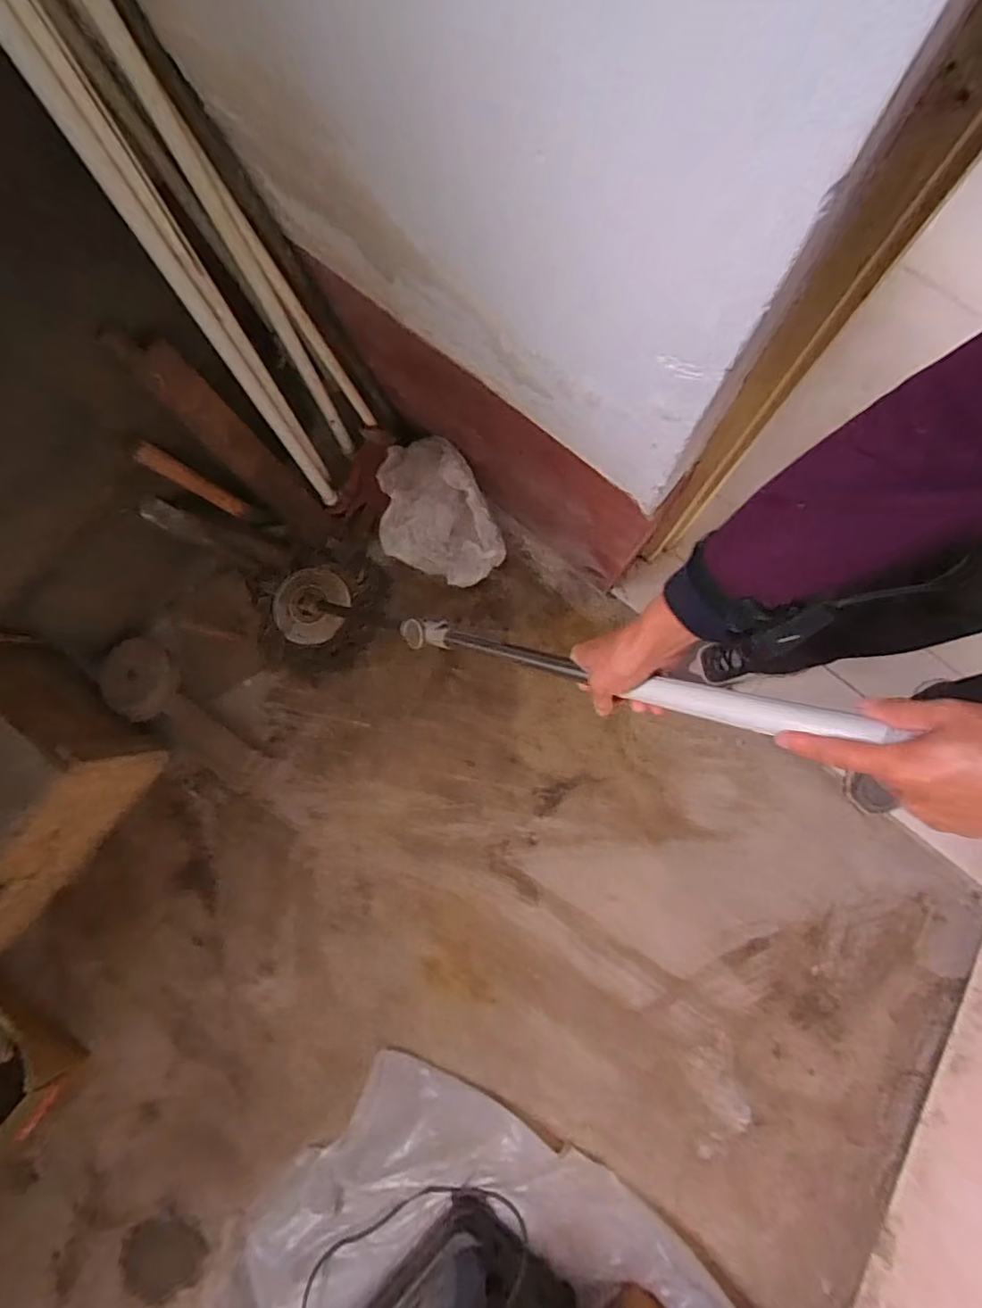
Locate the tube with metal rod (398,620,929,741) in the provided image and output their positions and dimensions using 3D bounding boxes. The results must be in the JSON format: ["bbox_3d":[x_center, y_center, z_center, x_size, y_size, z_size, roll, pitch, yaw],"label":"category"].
[{"bbox_3d":[0.082,0.013,0.645,0.617,0.039,0.035,13,76,46],"label":"tube with metal rod"}]

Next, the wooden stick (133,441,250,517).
[{"bbox_3d":[-0.506,-0.293,0.975,0.027,0.197,0.029,10,78,34],"label":"wooden stick"}]

